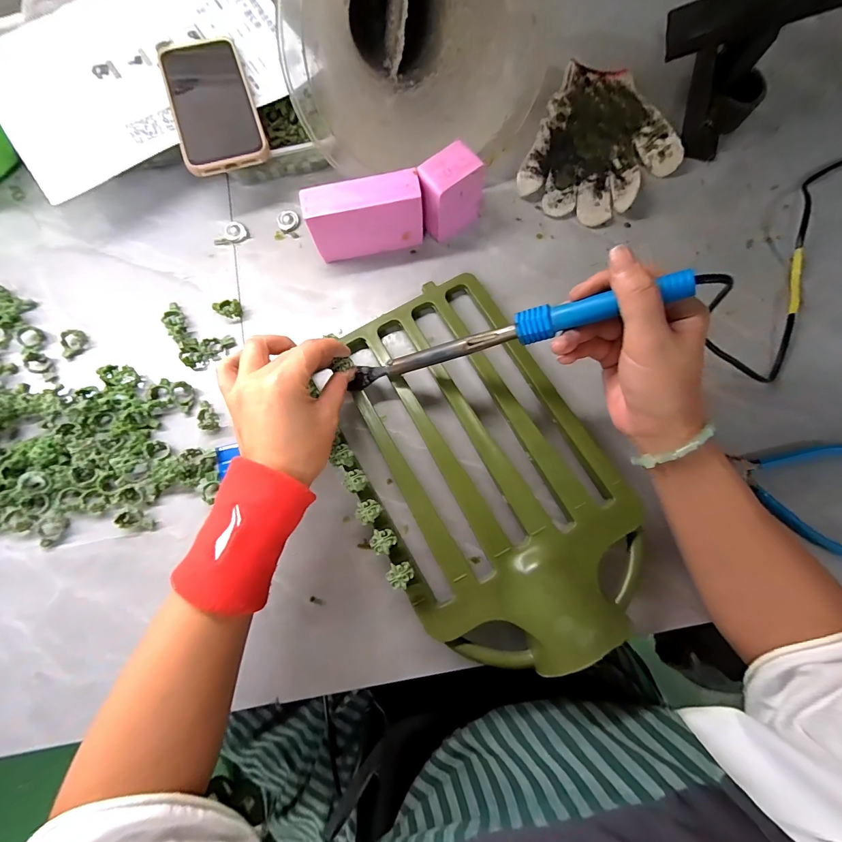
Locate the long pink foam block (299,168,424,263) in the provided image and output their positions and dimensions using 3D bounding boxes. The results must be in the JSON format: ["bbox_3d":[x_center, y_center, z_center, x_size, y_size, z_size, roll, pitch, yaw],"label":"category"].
[{"bbox_3d":[-0.053,-0.197,0.374,0.105,0.067,0.034,-12,79,-2],"label":"long pink foam block"}]

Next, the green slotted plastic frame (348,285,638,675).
[{"bbox_3d":[0.043,0.029,0.326,0.198,0.088,0.326,-26,80,-5],"label":"green slotted plastic frame"}]

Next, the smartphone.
[{"bbox_3d":[-0.210,-0.325,0.385,0.078,0.016,0.173,-19,79,-3],"label":"smartphone"}]

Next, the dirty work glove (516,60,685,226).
[{"bbox_3d":[0.201,-0.299,0.418,0.145,0.021,0.185,22,80,5],"label":"dirty work glove"}]

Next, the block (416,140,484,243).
[{"bbox_3d":[0.028,-0.223,0.381,0.064,0.070,0.044,-38,81,-7],"label":"block"}]

